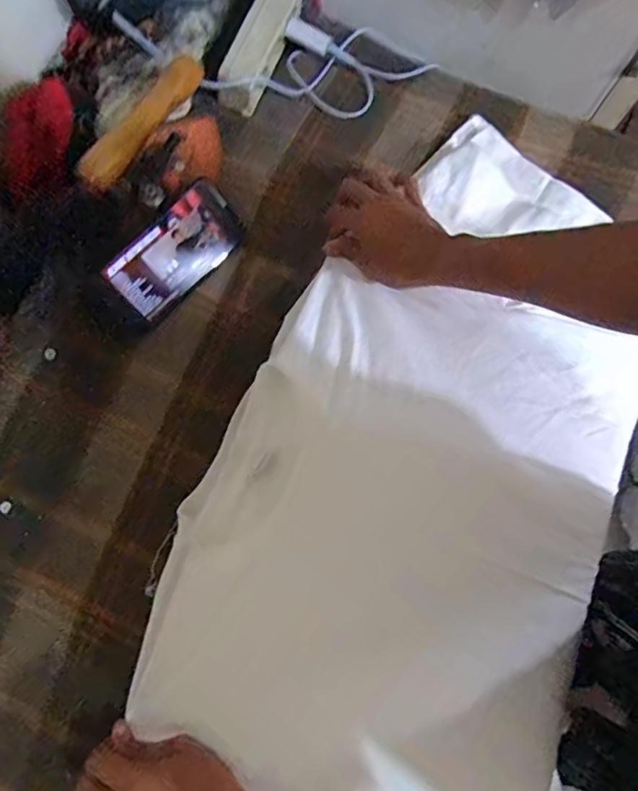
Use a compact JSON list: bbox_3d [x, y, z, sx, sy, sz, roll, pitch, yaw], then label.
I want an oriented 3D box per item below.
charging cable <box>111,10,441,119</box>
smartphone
[{"bbox_3d":[-0.038,-0.384,0.635,0.363,0.046,0.117,-9,76,-19],"label":"charging cable"},{"bbox_3d":[-0.147,-0.151,0.582,0.148,0.010,0.075,-48,119,-10],"label":"smartphone"}]

